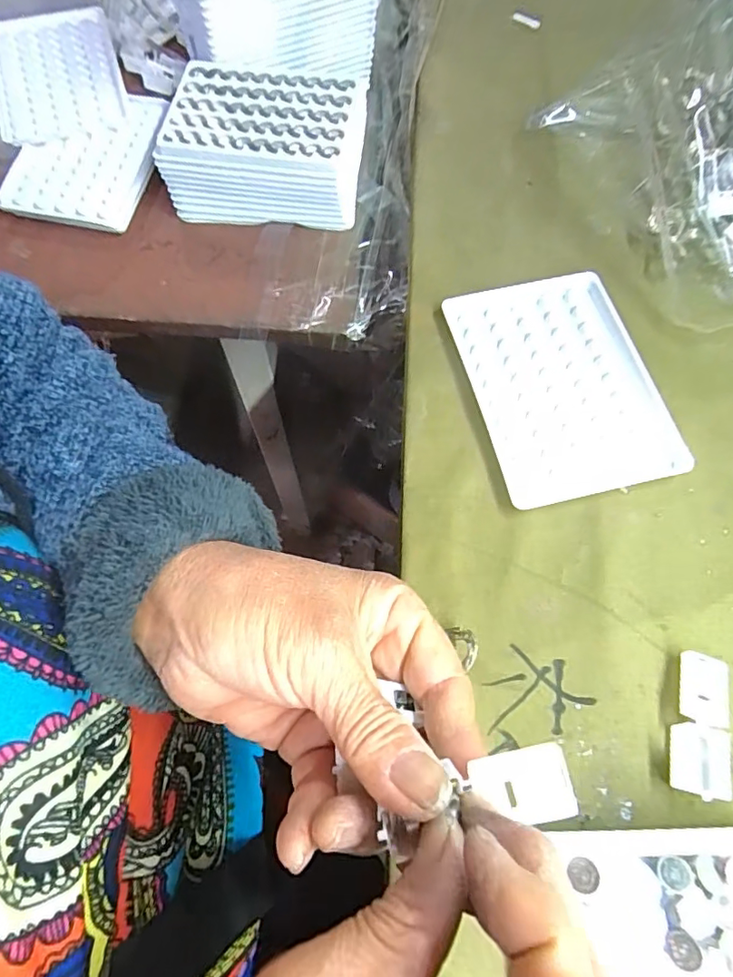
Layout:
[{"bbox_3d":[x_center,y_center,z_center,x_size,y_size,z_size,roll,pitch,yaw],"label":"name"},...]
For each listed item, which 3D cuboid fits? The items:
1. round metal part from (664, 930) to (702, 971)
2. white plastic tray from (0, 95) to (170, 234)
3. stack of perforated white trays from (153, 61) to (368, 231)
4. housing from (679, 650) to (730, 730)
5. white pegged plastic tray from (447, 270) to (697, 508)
[{"bbox_3d":[0.108,0.157,0.181,0.010,0.005,0.010,0,67,-1],"label":"round metal part"},{"bbox_3d":[-0.205,-0.246,0.395,0.097,0.006,0.121,8,71,1],"label":"white plastic tray"},{"bbox_3d":[-0.068,-0.237,0.377,0.132,0.062,0.087,8,67,3],"label":"stack of perforated white trays"},{"bbox_3d":[0.146,0.088,0.233,0.020,0.007,0.029,12,68,4],"label":"housing"},{"bbox_3d":[0.105,-0.057,0.290,0.096,0.012,0.128,-12,68,-5],"label":"white pegged plastic tray"}]

